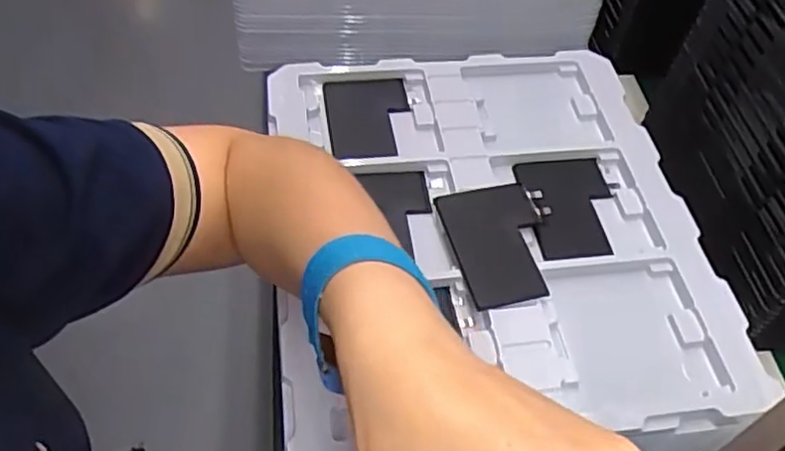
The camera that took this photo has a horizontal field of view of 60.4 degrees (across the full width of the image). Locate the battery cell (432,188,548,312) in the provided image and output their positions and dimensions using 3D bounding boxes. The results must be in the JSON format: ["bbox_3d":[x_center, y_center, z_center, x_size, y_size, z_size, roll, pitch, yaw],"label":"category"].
[{"bbox_3d":[0.072,0.011,0.431,0.067,0.010,0.088,-11,54,-13],"label":"battery cell"}]

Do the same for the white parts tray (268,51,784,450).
[{"bbox_3d":[0.063,0.003,0.458,0.279,0.034,0.328,-4,53,-8],"label":"white parts tray"}]

